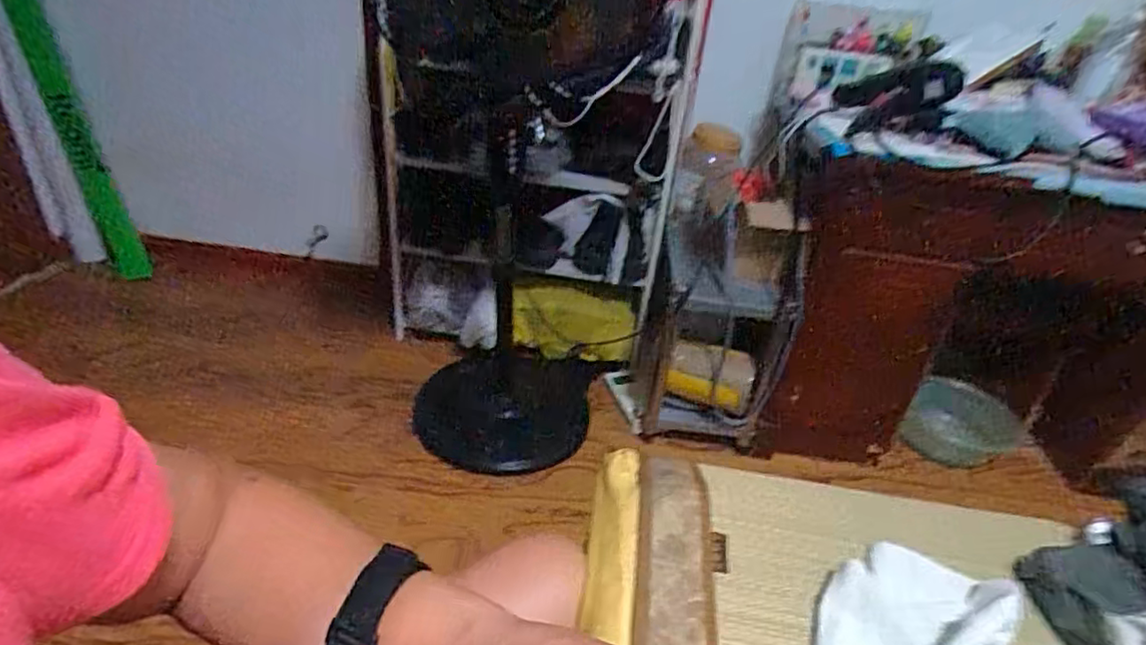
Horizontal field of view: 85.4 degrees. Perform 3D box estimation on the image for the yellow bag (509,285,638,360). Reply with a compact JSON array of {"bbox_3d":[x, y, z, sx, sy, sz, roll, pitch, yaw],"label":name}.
[{"bbox_3d":[-0.002,0.013,1.490,0.297,0.175,0.071,6,11,11],"label":"yellow bag"}]

